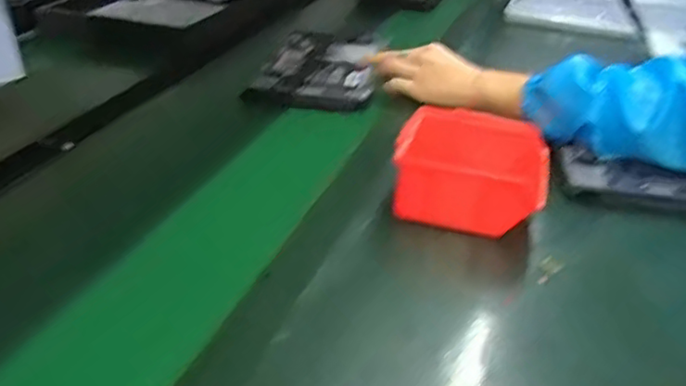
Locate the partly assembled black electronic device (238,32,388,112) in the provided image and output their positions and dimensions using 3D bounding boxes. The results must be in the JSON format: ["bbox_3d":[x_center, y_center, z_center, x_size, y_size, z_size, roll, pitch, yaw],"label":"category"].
[{"bbox_3d":[-0.030,-0.186,0.922,0.162,0.025,0.271,5,31,6],"label":"partly assembled black electronic device"}]

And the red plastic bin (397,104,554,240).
[{"bbox_3d":[0.122,-0.026,0.599,0.135,0.057,0.119,9,32,12],"label":"red plastic bin"}]

